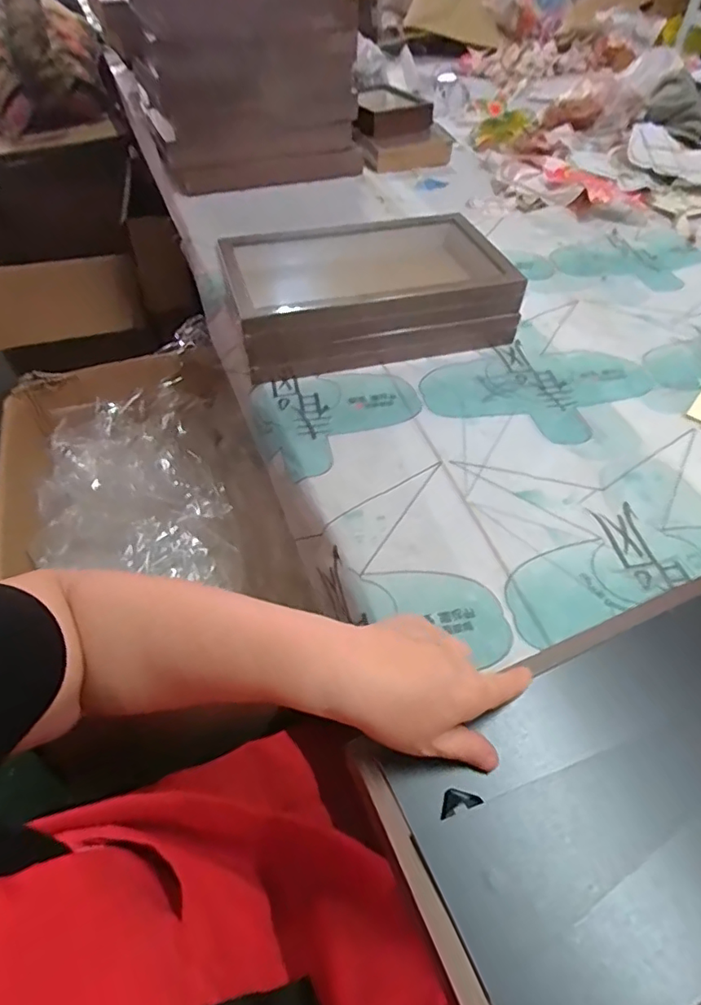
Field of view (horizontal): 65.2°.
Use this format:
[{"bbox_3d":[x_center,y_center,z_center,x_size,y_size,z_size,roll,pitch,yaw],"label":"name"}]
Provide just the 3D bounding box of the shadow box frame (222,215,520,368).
[{"bbox_3d":[0.024,-0.281,0.718,0.350,0.088,0.208,-13,51,-12],"label":"shadow box frame"}]

